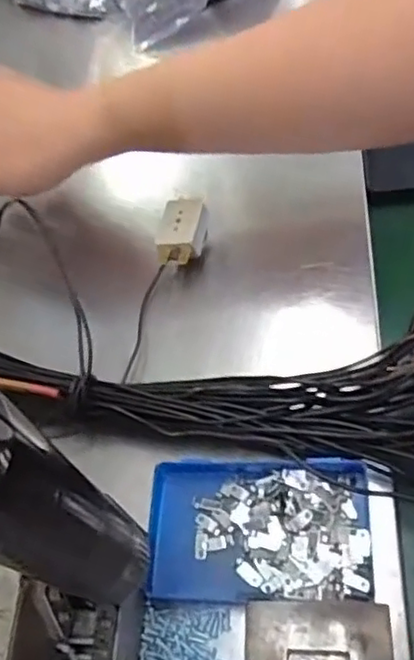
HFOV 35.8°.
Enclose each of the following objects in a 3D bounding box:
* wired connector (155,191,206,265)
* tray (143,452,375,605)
[{"bbox_3d":[-0.016,-0.066,0.425,0.030,0.020,0.045,0,58,11],"label":"wired connector"},{"bbox_3d":[0.027,0.103,0.333,0.112,0.019,0.071,-2,58,9],"label":"tray"}]

